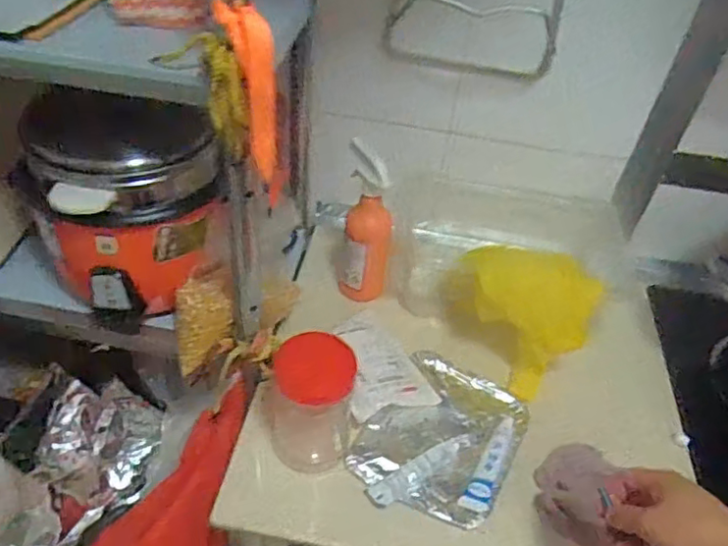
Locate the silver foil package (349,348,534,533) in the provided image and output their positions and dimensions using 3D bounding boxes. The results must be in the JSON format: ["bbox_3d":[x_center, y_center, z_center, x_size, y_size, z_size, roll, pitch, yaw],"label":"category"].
[{"bbox_3d":[0.092,0.197,0.747,0.169,0.023,0.215,23,45,17],"label":"silver foil package"}]

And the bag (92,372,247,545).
[{"bbox_3d":[-0.240,0.311,0.837,0.164,0.376,0.102,38,14,30],"label":"bag"}]

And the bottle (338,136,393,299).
[{"bbox_3d":[0.004,-0.057,0.855,0.071,0.216,0.066,8,42,1],"label":"bottle"}]

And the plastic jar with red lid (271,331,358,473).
[{"bbox_3d":[-0.055,0.145,0.679,0.083,0.147,0.077,4,42,-3],"label":"plastic jar with red lid"}]

